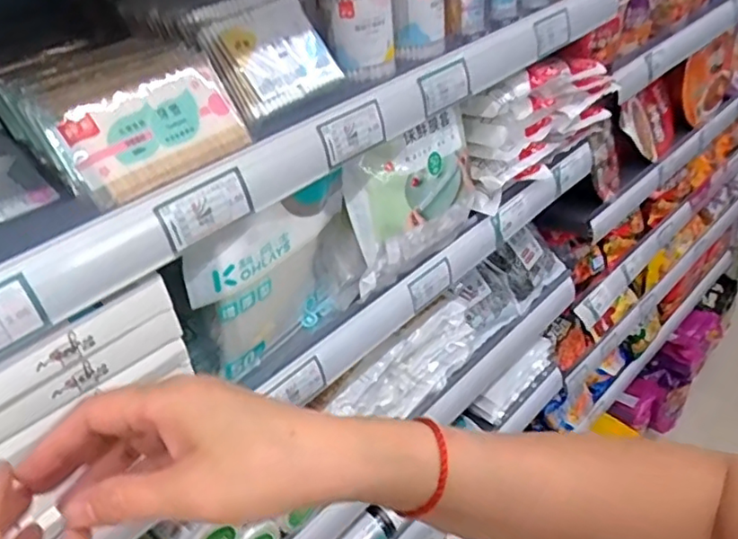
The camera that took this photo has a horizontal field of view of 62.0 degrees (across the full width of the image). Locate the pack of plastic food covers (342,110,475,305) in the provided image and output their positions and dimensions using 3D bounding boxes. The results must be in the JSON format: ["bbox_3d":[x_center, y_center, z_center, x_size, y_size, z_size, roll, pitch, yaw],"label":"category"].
[{"bbox_3d":[0.049,-0.074,0.605,0.040,0.141,0.182,23,45,32],"label":"pack of plastic food covers"}]

